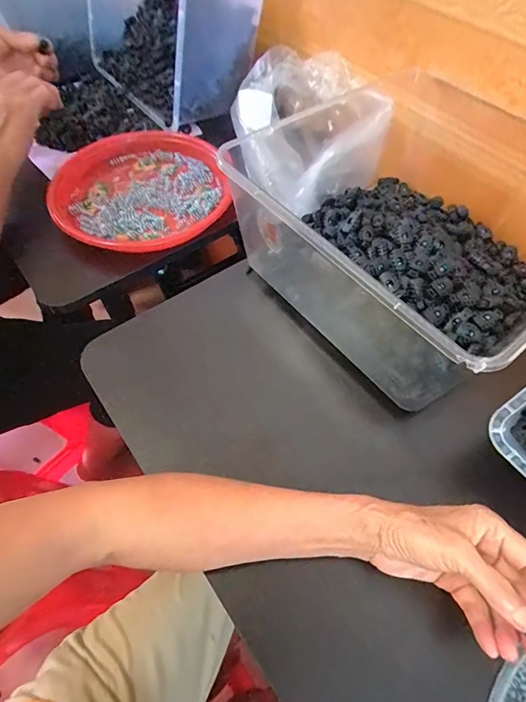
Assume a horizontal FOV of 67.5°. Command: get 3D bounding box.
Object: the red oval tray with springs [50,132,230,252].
[{"bbox_3d":[-0.160,-0.220,0.535,0.237,0.034,0.222,-32,64,-19],"label":"red oval tray with springs"}]

